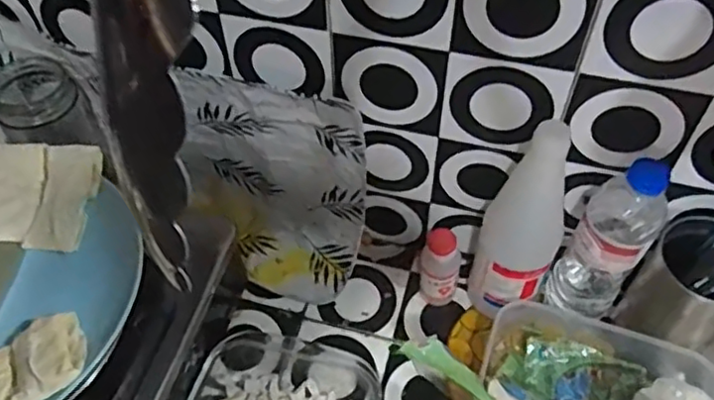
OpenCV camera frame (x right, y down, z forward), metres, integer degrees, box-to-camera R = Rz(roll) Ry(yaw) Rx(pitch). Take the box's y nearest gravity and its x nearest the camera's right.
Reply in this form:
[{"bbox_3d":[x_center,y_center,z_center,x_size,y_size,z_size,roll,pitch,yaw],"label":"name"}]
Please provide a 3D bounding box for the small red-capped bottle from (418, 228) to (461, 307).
[{"bbox_3d":[0.086,0.073,0.655,0.044,0.104,0.035,8,53,8],"label":"small red-capped bottle"}]

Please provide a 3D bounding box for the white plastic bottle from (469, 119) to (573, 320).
[{"bbox_3d":[0.155,0.032,0.591,0.076,0.246,0.073,16,55,14],"label":"white plastic bottle"}]

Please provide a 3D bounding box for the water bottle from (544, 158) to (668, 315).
[{"bbox_3d":[0.229,0.045,0.588,0.065,0.214,0.059,27,58,21],"label":"water bottle"}]

